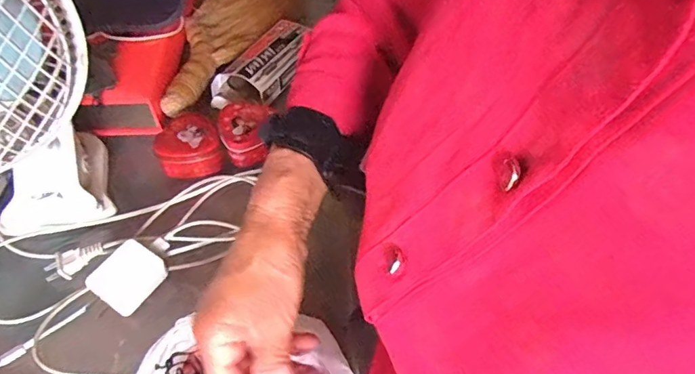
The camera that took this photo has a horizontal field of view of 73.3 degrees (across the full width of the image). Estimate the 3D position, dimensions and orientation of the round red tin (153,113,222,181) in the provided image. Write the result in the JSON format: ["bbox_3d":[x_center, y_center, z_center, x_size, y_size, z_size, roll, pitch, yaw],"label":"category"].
[{"bbox_3d":[-0.179,-0.050,0.530,0.068,0.039,0.074,-12,51,-11],"label":"round red tin"}]

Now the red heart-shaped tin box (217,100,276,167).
[{"bbox_3d":[-0.119,-0.065,0.545,0.055,0.034,0.073,6,50,3],"label":"red heart-shaped tin box"}]

